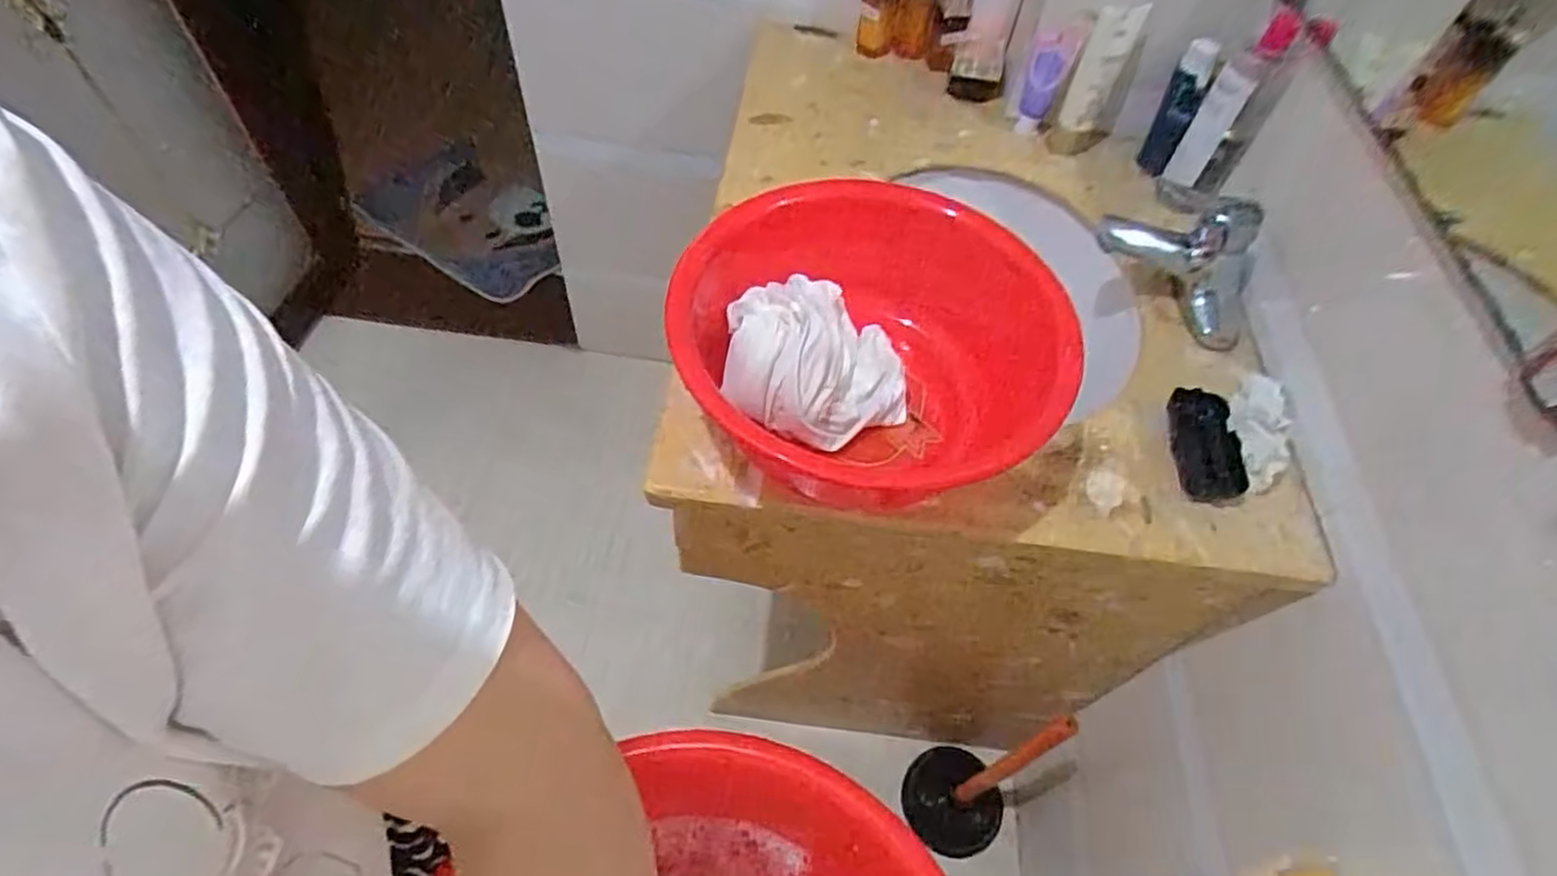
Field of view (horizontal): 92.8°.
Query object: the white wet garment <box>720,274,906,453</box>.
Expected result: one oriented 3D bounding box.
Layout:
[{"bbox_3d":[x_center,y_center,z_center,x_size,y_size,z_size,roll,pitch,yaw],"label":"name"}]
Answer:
[{"bbox_3d":[0.035,-0.077,0.639,0.159,0.080,0.153,7,55,0],"label":"white wet garment"}]

